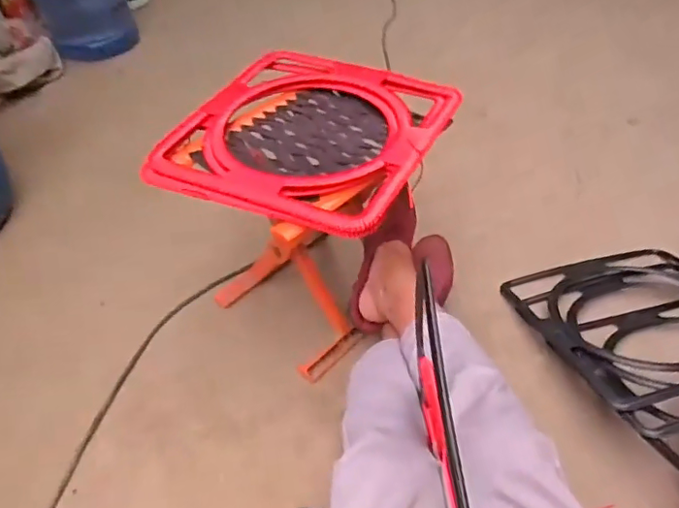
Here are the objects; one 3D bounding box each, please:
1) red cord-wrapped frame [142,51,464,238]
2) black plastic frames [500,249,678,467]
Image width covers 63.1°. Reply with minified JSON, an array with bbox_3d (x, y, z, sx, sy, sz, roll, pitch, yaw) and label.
[{"bbox_3d":[-0.047,-0.171,0.761,0.341,0.033,0.355,21,51,19],"label":"red cord-wrapped frame"},{"bbox_3d":[0.507,0.131,0.839,0.348,0.062,0.449,-13,33,-12],"label":"black plastic frames"}]

